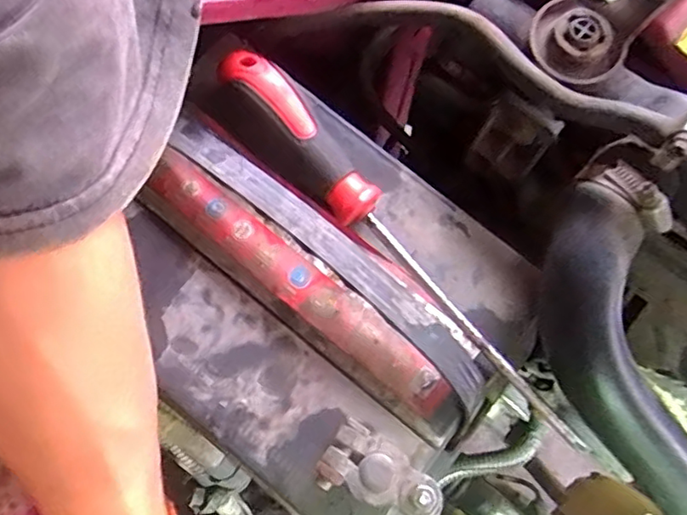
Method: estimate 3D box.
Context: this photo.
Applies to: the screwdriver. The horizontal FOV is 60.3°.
[{"bbox_3d":[0.024,-0.003,0.281,0.026,0.026,0.240,-39,85,-10],"label":"screwdriver"}]

